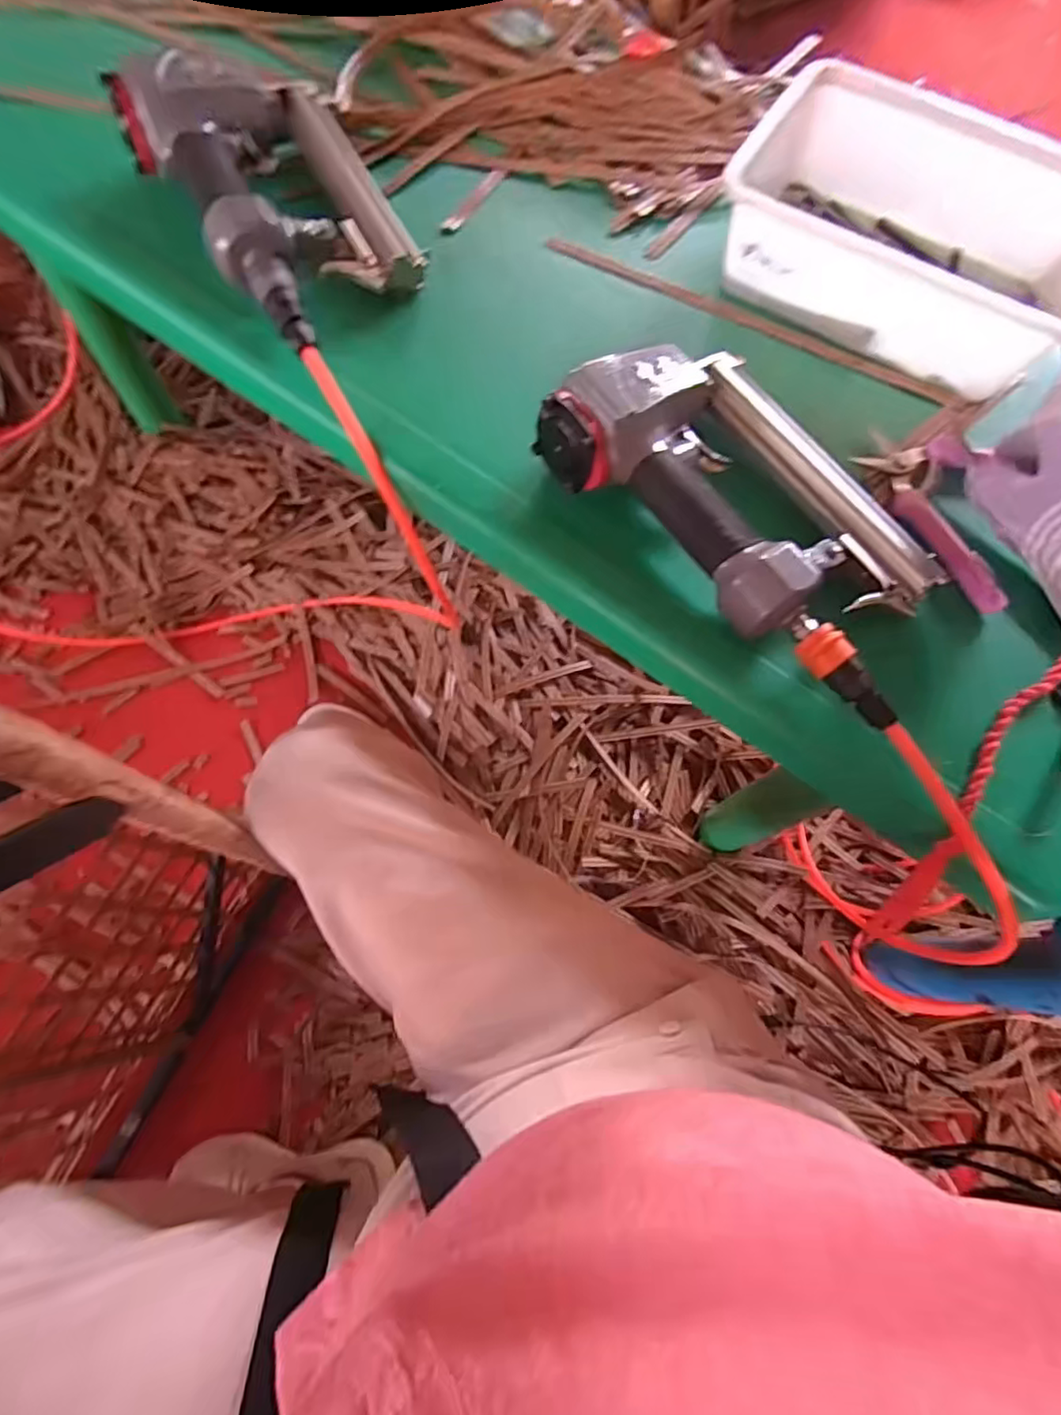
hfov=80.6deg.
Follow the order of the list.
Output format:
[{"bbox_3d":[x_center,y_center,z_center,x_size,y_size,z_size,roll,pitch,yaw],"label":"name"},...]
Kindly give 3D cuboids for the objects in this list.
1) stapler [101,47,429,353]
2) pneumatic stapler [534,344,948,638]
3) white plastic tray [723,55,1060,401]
[{"bbox_3d":[-0.172,-0.378,0.463,0.163,0.063,0.265,-33,75,-13],"label":"stapler"},{"bbox_3d":[0.130,-0.131,0.391,0.156,0.070,0.220,-33,75,-13],"label":"pneumatic stapler"},{"bbox_3d":[0.292,-0.364,0.481,0.267,0.075,0.189,29,72,7],"label":"white plastic tray"}]

